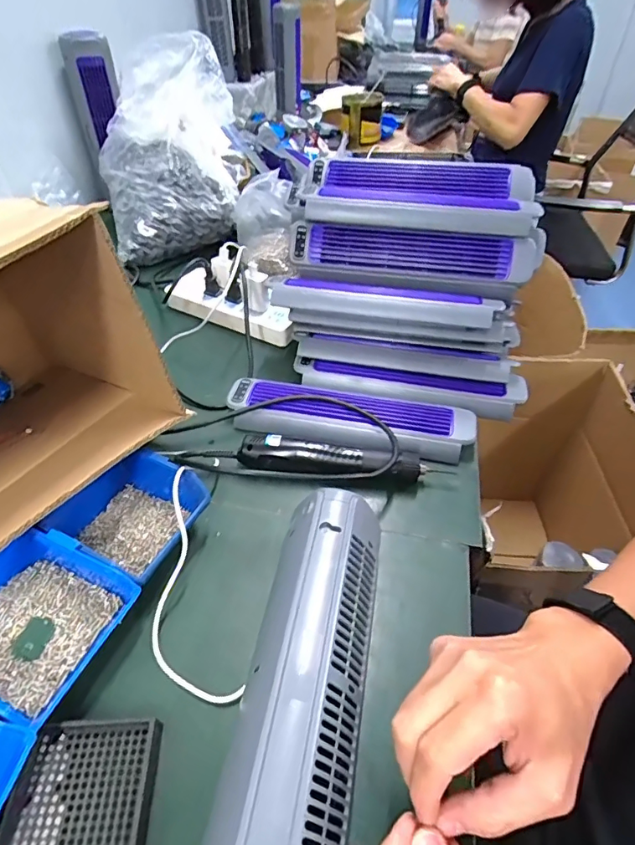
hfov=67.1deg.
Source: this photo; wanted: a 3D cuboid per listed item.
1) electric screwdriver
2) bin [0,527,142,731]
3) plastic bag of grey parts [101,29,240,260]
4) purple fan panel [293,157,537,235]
[{"bbox_3d":[0.028,0.042,0.530,0.224,0.031,0.032,4,45,3],"label":"electric screwdriver"},{"bbox_3d":[-0.229,0.158,0.383,0.127,0.054,0.120,22,49,20],"label":"bin"},{"bbox_3d":[-0.266,-0.484,0.856,0.243,0.281,0.222,-9,46,-9],"label":"plastic bag of grey parts"},{"bbox_3d":[0.132,-0.302,0.624,0.313,0.036,0.163,7,45,7],"label":"purple fan panel"}]

